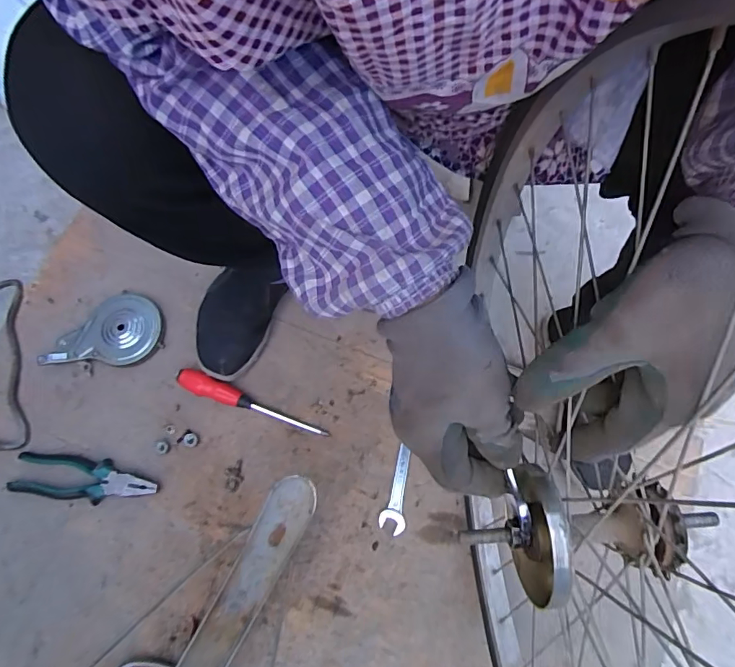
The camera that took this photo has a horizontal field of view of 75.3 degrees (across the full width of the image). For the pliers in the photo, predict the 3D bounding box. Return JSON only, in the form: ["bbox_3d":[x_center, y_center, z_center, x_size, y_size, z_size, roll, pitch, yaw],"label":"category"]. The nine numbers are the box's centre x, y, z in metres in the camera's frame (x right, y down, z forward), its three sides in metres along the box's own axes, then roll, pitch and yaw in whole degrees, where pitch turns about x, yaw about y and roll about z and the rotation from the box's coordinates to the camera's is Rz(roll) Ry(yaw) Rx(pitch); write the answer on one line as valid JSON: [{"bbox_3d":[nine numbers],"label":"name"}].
[{"bbox_3d":[-0.379,0.196,0.639,0.194,0.019,0.057,7,74,2],"label":"pliers"}]

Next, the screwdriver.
[{"bbox_3d":[-0.160,0.095,0.663,0.220,0.033,0.028,18,74,5],"label":"screwdriver"}]

